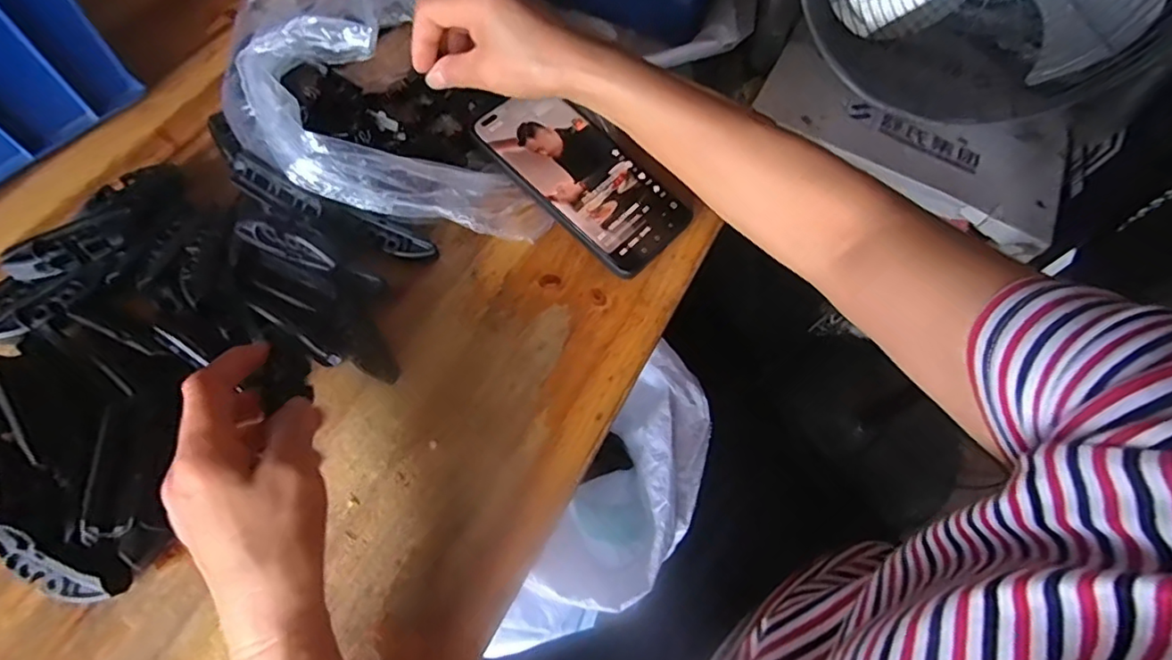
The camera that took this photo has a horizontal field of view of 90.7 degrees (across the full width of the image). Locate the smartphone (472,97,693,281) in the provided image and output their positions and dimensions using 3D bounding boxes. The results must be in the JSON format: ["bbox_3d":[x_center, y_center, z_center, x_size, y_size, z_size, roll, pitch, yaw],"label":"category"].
[{"bbox_3d":[-0.001,-0.114,0.423,0.158,0.012,0.081,44,69,7],"label":"smartphone"}]

